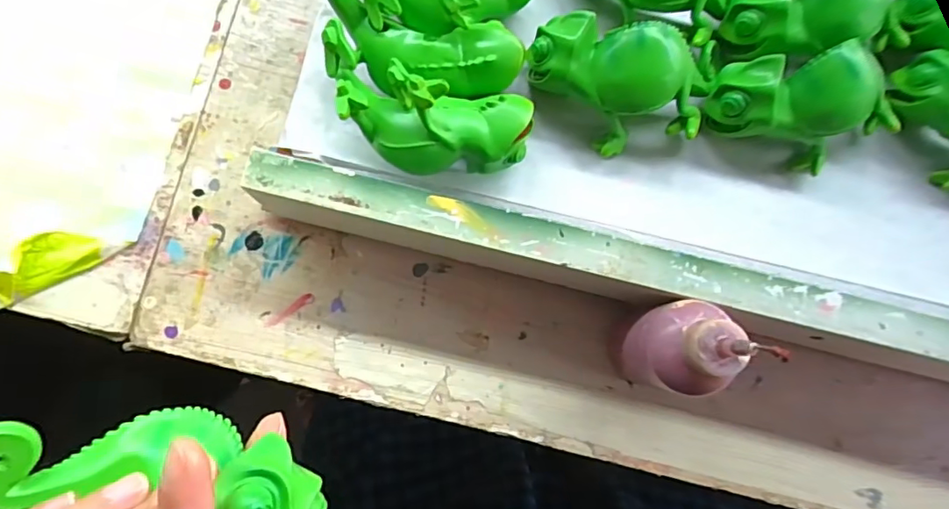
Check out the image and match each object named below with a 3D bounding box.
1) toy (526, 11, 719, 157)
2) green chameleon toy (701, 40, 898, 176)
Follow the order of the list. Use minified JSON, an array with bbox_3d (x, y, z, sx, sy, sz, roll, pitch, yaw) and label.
[{"bbox_3d":[0.074,-0.081,0.267,0.094,0.044,0.057,6,81,-1],"label":"toy"},{"bbox_3d":[0.161,-0.069,0.268,0.090,0.042,0.053,-8,81,-3],"label":"green chameleon toy"}]

